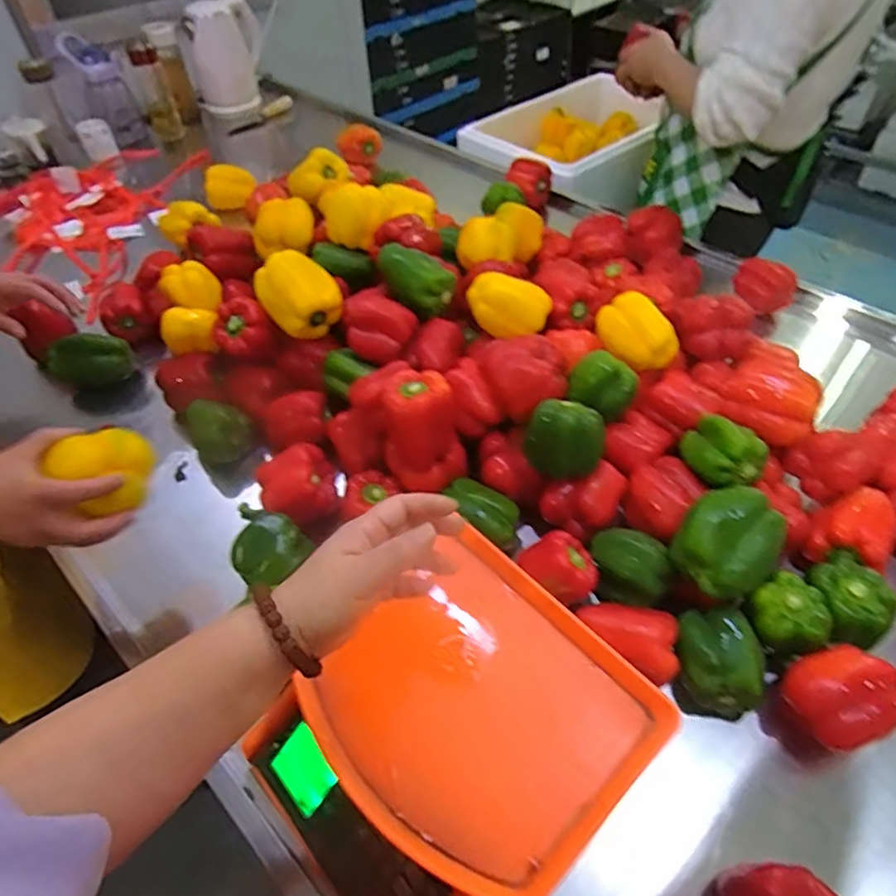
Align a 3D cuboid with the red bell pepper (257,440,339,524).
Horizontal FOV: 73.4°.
[{"bbox_3d":[-0.173,0.039,0.699,0.087,0.062,0.080,-1,48,1],"label":"red bell pepper"}]

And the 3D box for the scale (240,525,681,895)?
[{"bbox_3d":[0.003,0.242,0.495,0.274,0.110,0.240,-34,55,-25],"label":"scale"}]

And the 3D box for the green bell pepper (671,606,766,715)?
[{"bbox_3d":[0.257,0.199,0.575,0.075,0.057,0.089,0,48,2],"label":"green bell pepper"}]

